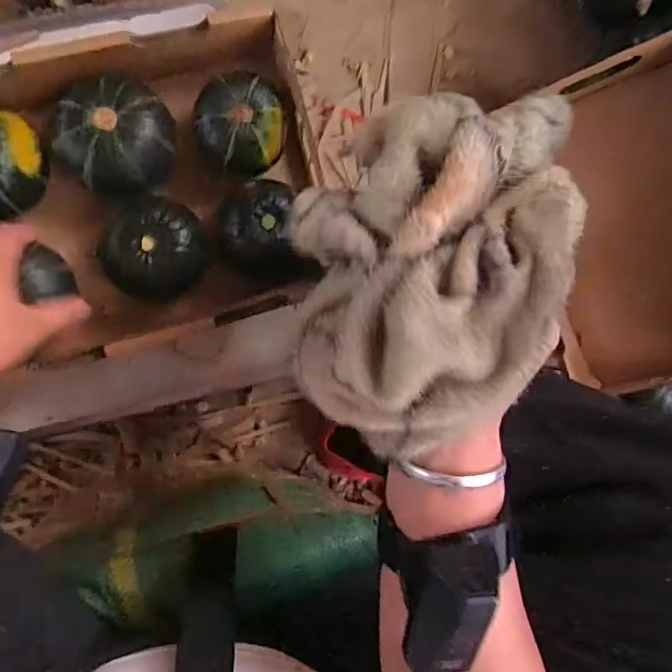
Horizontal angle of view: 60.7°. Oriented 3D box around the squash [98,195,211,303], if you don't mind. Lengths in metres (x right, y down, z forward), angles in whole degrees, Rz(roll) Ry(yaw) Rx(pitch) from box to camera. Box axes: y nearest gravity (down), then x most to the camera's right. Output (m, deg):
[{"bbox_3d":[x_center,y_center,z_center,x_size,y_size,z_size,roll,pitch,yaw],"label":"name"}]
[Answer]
[{"bbox_3d":[-0.142,-0.067,0.455,0.074,0.055,0.076,-1,93,-9],"label":"squash"}]

